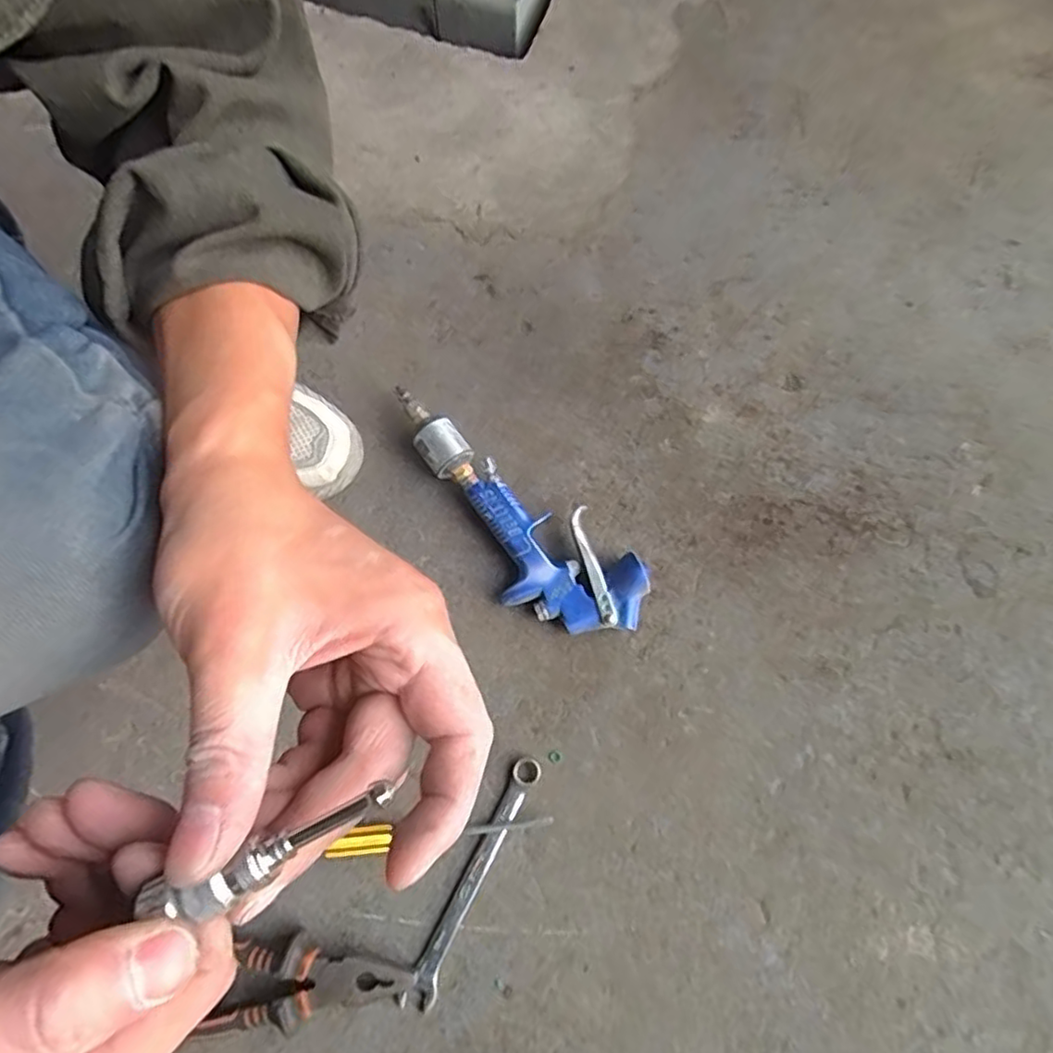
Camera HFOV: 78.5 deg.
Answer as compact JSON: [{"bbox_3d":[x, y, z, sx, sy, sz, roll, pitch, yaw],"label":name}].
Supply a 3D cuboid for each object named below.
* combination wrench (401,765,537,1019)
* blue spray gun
[{"bbox_3d":[-0.038,0.259,0.475,0.021,0.007,0.180,27,74,7],"label":"combination wrench"},{"bbox_3d":[-0.021,-0.005,0.548,0.277,0.039,0.093,39,76,11],"label":"blue spray gun"}]

